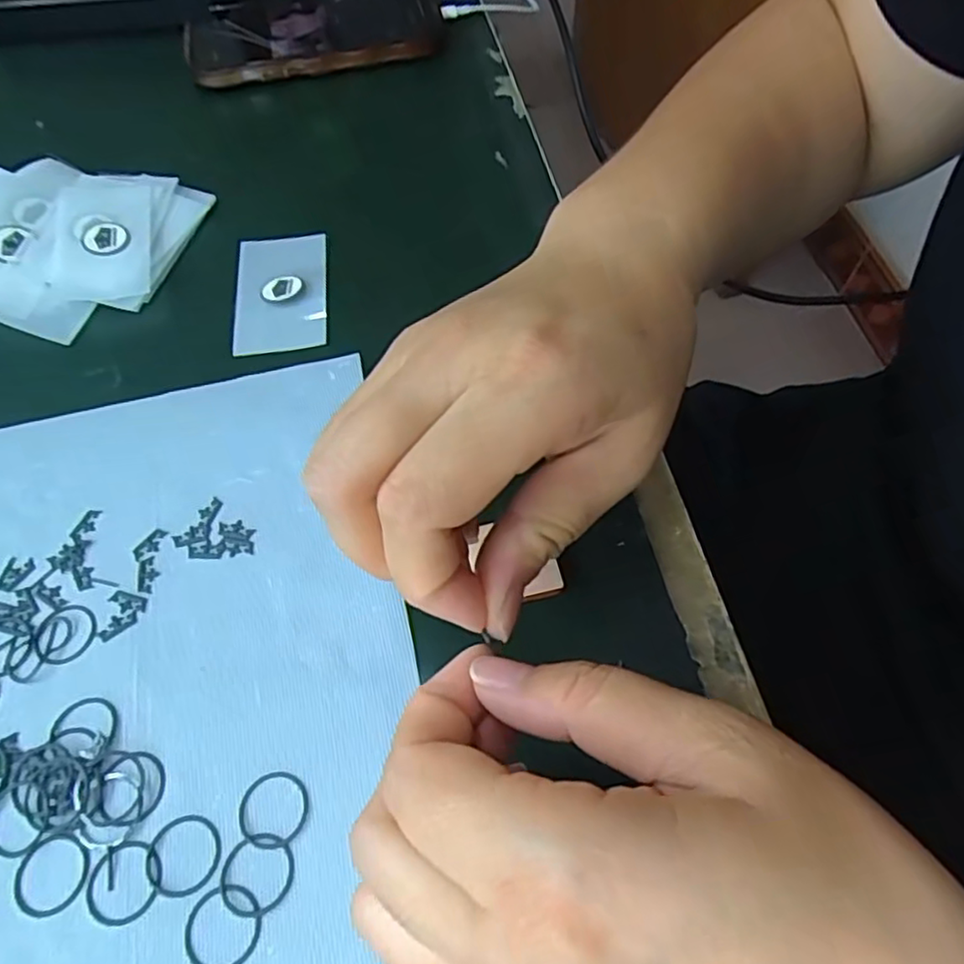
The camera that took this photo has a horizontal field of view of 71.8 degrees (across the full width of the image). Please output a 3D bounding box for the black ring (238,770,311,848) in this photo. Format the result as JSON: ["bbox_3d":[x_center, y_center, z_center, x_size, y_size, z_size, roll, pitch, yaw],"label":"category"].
[{"bbox_3d":[-0.062,0.097,0.197,0.021,0.004,0.020,-1,60,1],"label":"black ring"}]

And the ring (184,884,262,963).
[{"bbox_3d":[-0.071,0.122,0.182,0.021,0.004,0.020,-1,60,1],"label":"ring"}]

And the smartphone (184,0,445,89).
[{"bbox_3d":[-0.103,-0.277,0.409,0.152,0.013,0.080,-11,60,-5],"label":"smartphone"}]

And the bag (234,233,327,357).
[{"bbox_3d":[-0.092,-0.089,0.305,0.040,0.004,0.071,-7,60,-3],"label":"bag"}]

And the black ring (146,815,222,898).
[{"bbox_3d":[-0.086,0.107,0.192,0.021,0.004,0.021,-1,60,1],"label":"black ring"}]

